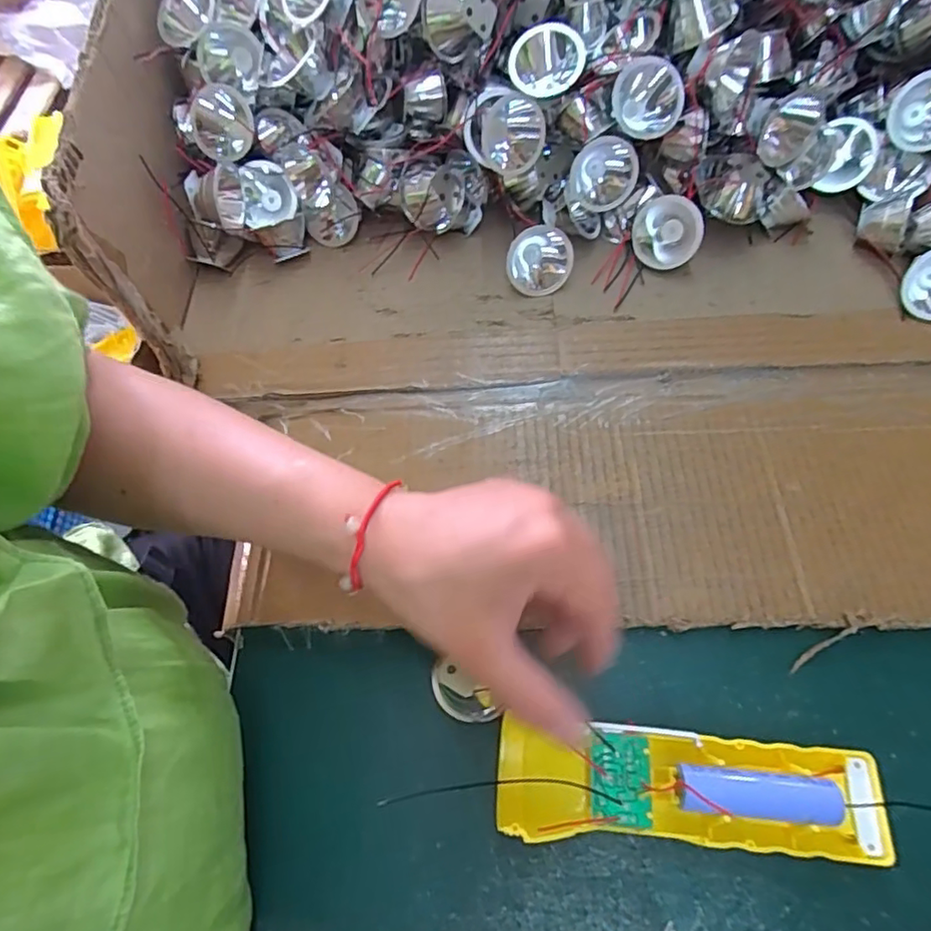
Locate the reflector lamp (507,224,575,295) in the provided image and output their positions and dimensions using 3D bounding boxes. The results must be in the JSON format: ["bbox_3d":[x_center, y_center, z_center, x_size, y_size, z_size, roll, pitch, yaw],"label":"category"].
[{"bbox_3d":[0.049,-0.141,0.399,0.043,0.043,0.030,-10,31,4],"label":"reflector lamp"}]

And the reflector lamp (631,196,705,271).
[{"bbox_3d":[0.139,-0.159,0.400,0.044,0.044,0.031,22,27,17],"label":"reflector lamp"}]

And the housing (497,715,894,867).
[{"bbox_3d":[0.099,0.144,0.261,0.166,0.029,0.044,3,63,4],"label":"housing"}]

